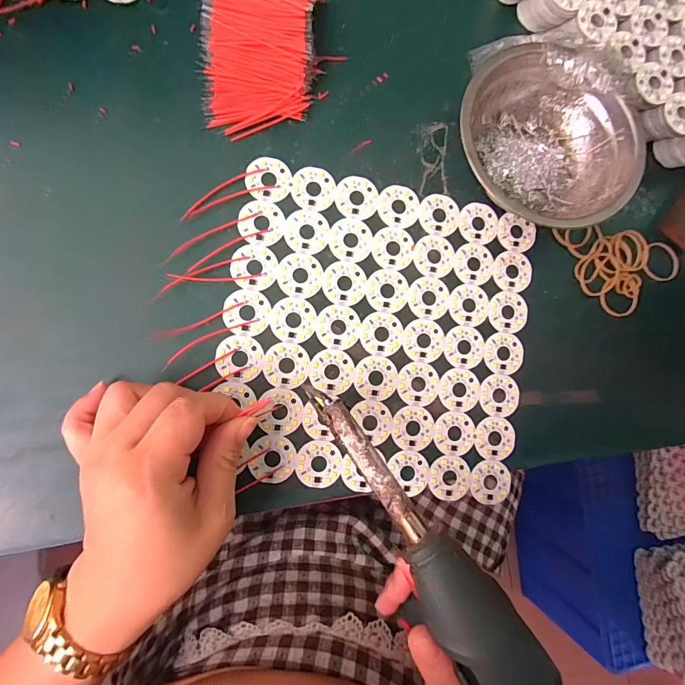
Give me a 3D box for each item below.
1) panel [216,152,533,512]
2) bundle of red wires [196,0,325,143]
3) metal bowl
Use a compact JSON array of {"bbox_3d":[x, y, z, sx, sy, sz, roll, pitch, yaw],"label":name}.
[{"bbox_3d":[0.033,-0.007,0.268,0.202,0.004,0.203,10,85,-8],"label":"panel"},{"bbox_3d":[-0.055,-0.201,0.257,0.071,0.020,0.122,5,86,-9],"label":"bundle of red wires"},{"bbox_3d":[0.138,-0.136,0.270,0.125,0.046,0.120,1,87,-9],"label":"metal bowl"}]

